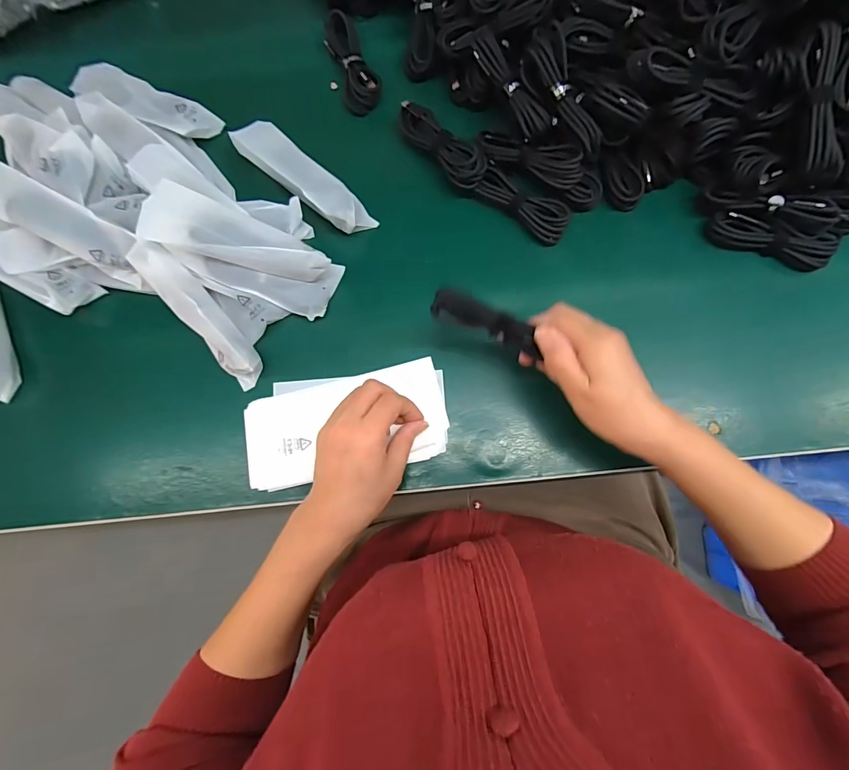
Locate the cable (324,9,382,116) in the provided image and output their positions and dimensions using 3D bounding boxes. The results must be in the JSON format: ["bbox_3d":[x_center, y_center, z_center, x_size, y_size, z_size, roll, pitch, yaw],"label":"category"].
[{"bbox_3d":[-0.077,-0.343,0.434,0.039,0.026,0.105,-19,80,-1],"label":"cable"}]

